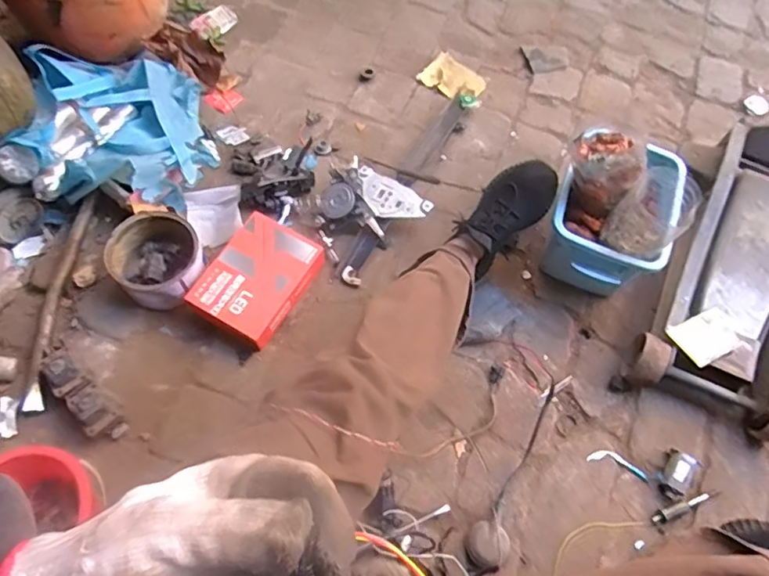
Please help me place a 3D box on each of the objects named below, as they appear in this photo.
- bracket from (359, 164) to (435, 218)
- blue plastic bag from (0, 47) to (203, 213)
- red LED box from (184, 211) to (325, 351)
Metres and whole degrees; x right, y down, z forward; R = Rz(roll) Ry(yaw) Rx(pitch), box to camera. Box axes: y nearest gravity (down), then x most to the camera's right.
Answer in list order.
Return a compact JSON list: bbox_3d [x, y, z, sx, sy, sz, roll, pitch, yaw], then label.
[{"bbox_3d":[0.008,-0.171,1.078,0.157,0.026,0.086,29,68,12],"label":"bracket"},{"bbox_3d":[-0.516,-0.322,1.103,0.312,0.157,0.332,-5,65,-4],"label":"blue plastic bag"},{"bbox_3d":[-0.224,-0.020,1.006,0.157,0.054,0.216,30,68,12],"label":"red LED box"}]

